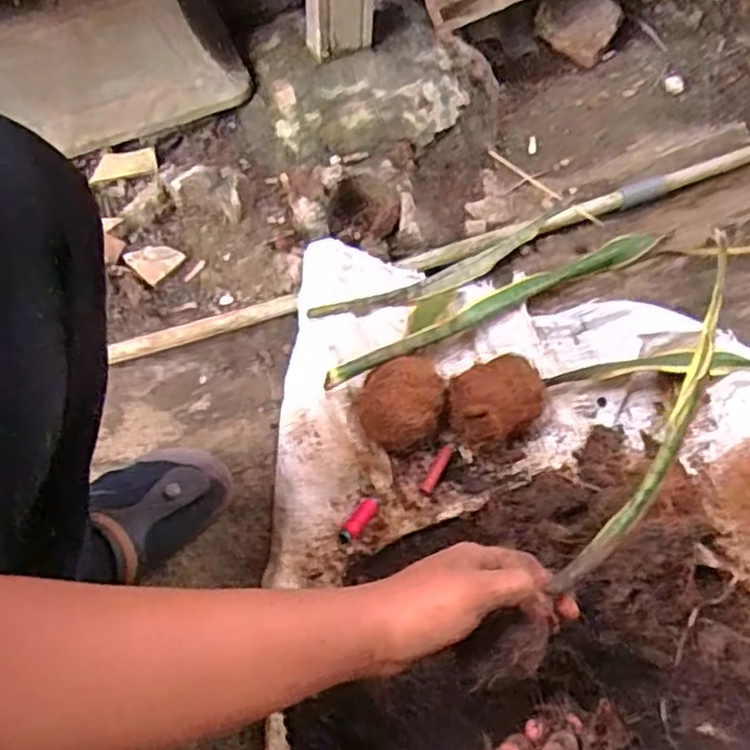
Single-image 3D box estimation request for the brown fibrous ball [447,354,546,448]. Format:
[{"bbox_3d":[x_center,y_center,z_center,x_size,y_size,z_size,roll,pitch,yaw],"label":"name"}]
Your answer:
[{"bbox_3d":[0.126,0.027,0.755,0.107,0.068,0.078,-18,66,-13],"label":"brown fibrous ball"}]

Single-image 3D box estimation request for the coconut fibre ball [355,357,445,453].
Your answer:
[{"bbox_3d":[0.029,0.033,0.747,0.090,0.073,0.079,-28,69,-15],"label":"coconut fibre ball"}]

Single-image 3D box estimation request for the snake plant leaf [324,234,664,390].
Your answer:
[{"bbox_3d":[0.151,-0.088,0.816,0.475,0.064,0.034,-26,68,-16],"label":"snake plant leaf"}]

